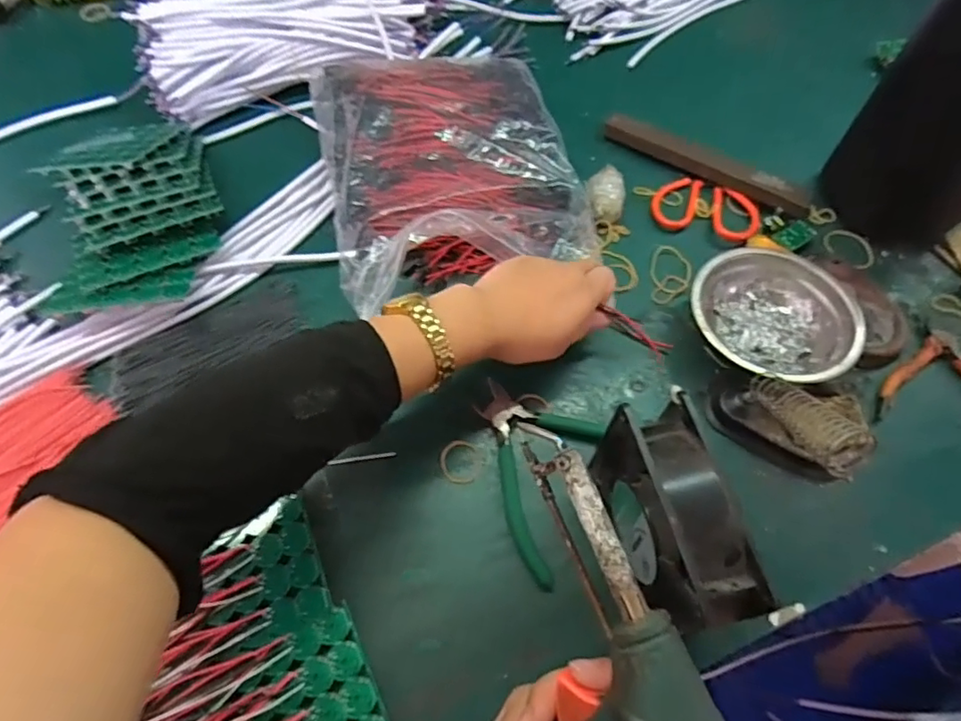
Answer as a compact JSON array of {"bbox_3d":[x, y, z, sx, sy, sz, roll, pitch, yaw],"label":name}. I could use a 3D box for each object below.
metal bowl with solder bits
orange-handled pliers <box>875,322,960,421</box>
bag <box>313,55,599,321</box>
[{"bbox_3d":[0.231,-0.031,0.469,0.125,0.040,0.124,1,60,-2],"label":"metal bowl with solder bits"},{"bbox_3d":[0.380,0.018,0.462,0.110,0.017,0.106,20,61,8],"label":"orange-handled pliers"},{"bbox_3d":[-0.028,-0.174,0.524,0.215,0.061,0.260,-13,62,-10],"label":"bag"}]

